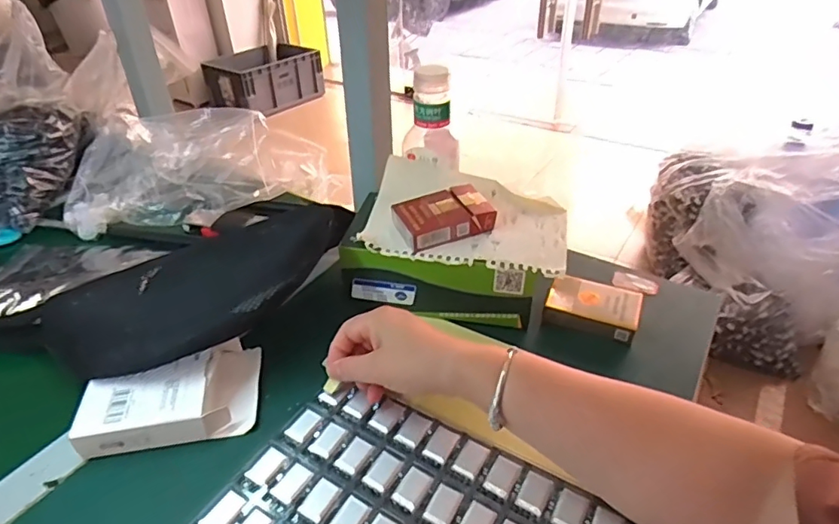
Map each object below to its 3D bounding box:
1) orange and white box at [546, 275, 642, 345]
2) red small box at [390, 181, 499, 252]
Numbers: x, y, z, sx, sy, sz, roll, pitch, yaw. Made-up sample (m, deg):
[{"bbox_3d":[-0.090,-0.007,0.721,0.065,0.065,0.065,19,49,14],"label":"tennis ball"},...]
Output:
[{"bbox_3d":[0.177,0.045,0.535,0.086,0.027,0.056,14,39,20],"label":"orange and white box"},{"bbox_3d":[0.023,-0.045,0.527,0.088,0.030,0.058,-16,38,-18],"label":"red small box"}]

